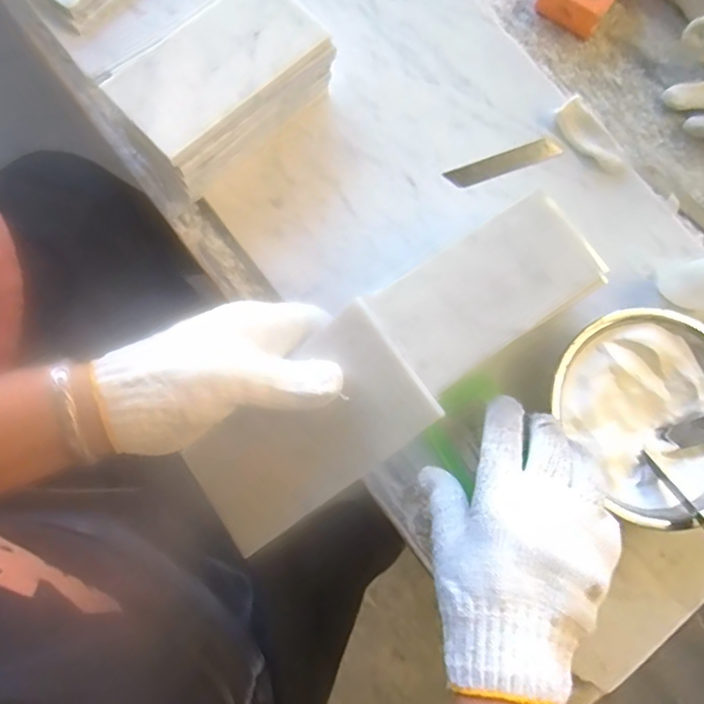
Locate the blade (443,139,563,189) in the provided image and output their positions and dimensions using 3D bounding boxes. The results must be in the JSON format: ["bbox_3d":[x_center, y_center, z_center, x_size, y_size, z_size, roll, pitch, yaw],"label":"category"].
[{"bbox_3d":[0.130,-0.162,0.481,0.103,0.004,0.021,-22,74,-9],"label":"blade"}]

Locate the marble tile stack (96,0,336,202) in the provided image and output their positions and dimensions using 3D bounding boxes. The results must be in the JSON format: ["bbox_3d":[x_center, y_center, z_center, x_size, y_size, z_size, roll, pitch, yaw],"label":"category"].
[{"bbox_3d":[-0.096,-0.198,0.439,0.154,0.081,0.092,-41,84,-12],"label":"marble tile stack"}]

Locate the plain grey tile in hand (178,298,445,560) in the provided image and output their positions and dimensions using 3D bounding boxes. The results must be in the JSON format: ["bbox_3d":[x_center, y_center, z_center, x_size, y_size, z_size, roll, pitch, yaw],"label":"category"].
[{"bbox_3d":[-0.028,0.048,0.314,0.147,0.011,0.072,-41,93,18],"label":"plain grey tile in hand"}]

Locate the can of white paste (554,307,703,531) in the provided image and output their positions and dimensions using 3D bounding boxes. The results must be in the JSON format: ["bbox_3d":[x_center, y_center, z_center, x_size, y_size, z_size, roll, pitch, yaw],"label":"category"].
[{"bbox_3d":[0.217,0.048,0.421,0.144,0.052,0.151,1,77,-5],"label":"can of white paste"}]

